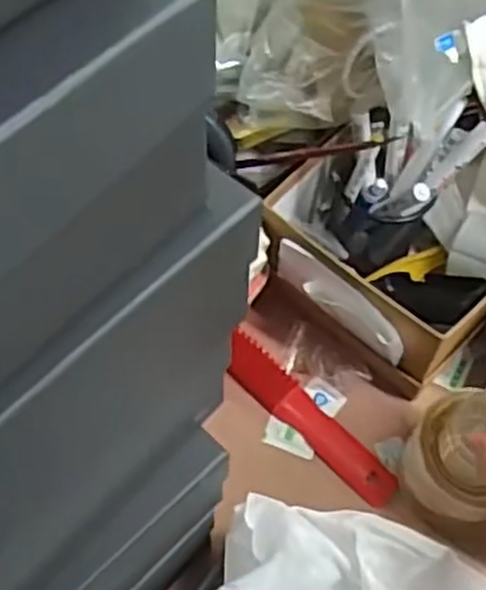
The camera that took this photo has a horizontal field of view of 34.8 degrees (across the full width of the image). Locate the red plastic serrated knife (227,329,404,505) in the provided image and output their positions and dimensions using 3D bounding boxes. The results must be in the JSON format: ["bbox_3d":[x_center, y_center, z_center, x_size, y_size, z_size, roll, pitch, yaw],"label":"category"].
[{"bbox_3d":[0.055,0.103,0.651,0.180,0.019,0.038,41,68,20],"label":"red plastic serrated knife"}]

